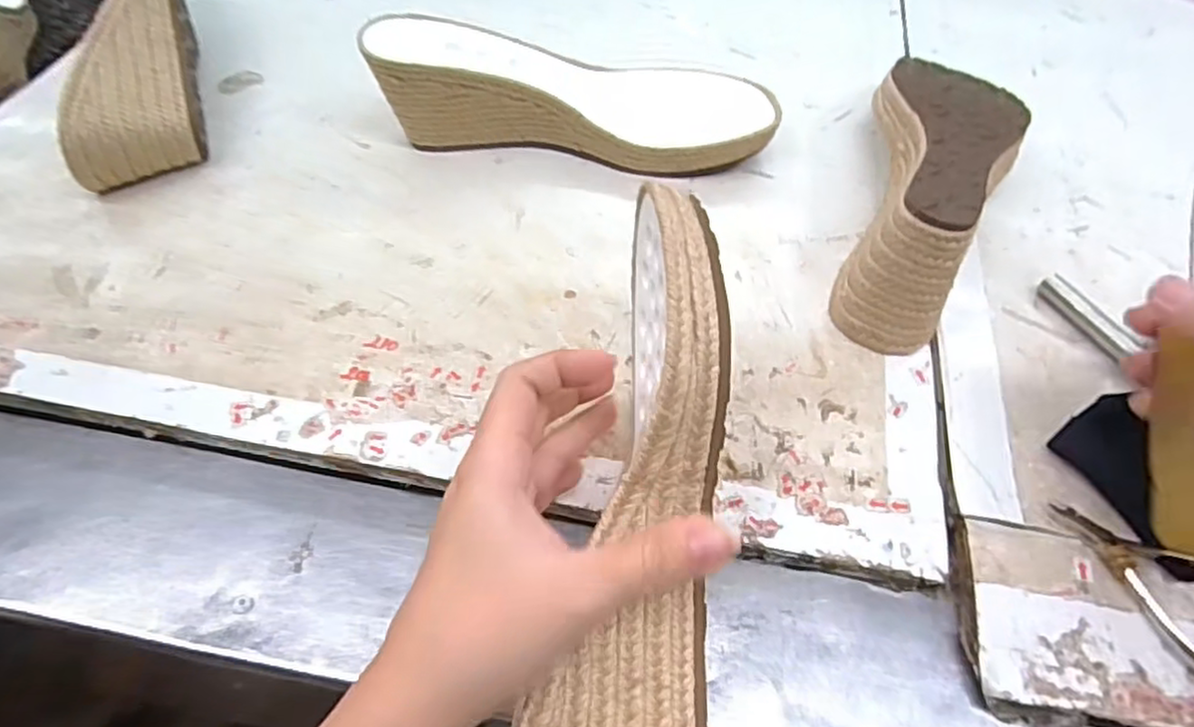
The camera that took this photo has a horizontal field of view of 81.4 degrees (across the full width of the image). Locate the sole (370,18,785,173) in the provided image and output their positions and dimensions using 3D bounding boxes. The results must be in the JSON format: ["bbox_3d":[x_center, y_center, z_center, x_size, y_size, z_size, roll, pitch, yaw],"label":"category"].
[{"bbox_3d":[-0.012,-0.170,0.439,0.241,0.076,0.059,4,53,5],"label":"sole"}]

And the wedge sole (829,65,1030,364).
[{"bbox_3d":[0.197,-0.112,0.404,0.084,0.066,0.233,18,56,15],"label":"wedge sole"}]

